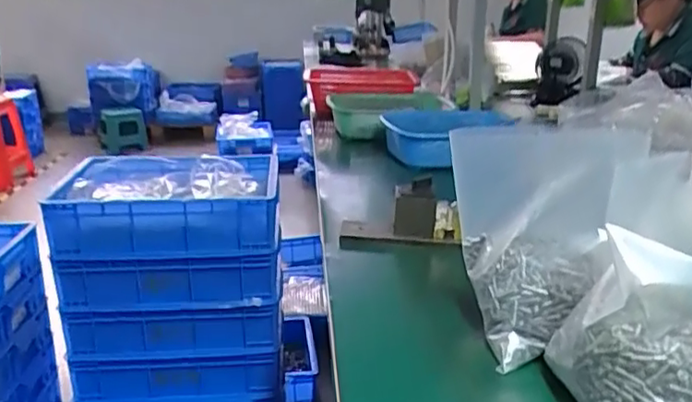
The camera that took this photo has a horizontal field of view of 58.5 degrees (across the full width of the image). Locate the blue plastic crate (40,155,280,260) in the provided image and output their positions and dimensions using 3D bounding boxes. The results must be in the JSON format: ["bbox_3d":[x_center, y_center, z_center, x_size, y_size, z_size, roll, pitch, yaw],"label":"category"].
[{"bbox_3d":[-0.331,0.001,1.200,0.387,0.134,0.290,-2,19,-4],"label":"blue plastic crate"}]

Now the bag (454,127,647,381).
[{"bbox_3d":[0.166,0.034,0.572,0.170,0.207,0.074,14,24,37],"label":"bag"}]

